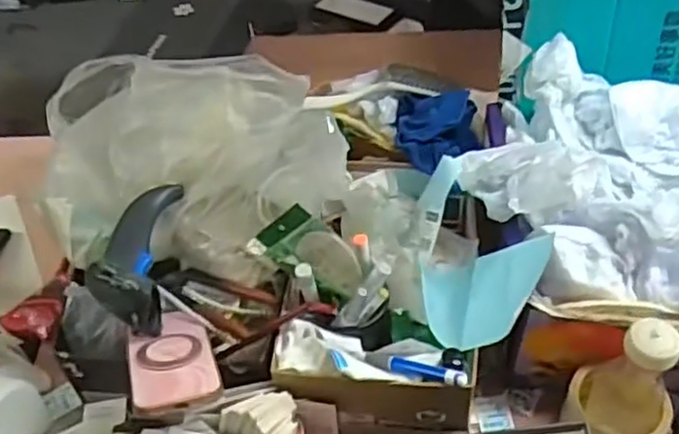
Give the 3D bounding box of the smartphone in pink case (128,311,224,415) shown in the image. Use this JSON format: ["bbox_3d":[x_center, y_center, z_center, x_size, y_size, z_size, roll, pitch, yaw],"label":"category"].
[{"bbox_3d":[-0.150,0.126,0.619,0.071,0.009,0.140,-8,24,-16],"label":"smartphone in pink case"}]

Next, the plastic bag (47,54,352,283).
[{"bbox_3d":[-0.173,-0.076,0.758,0.290,0.122,0.311,-20,48,-16],"label":"plastic bag"}]

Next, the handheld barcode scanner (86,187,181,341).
[{"bbox_3d":[-0.200,0.037,0.679,0.069,0.071,0.160,-3,46,0],"label":"handheld barcode scanner"}]

